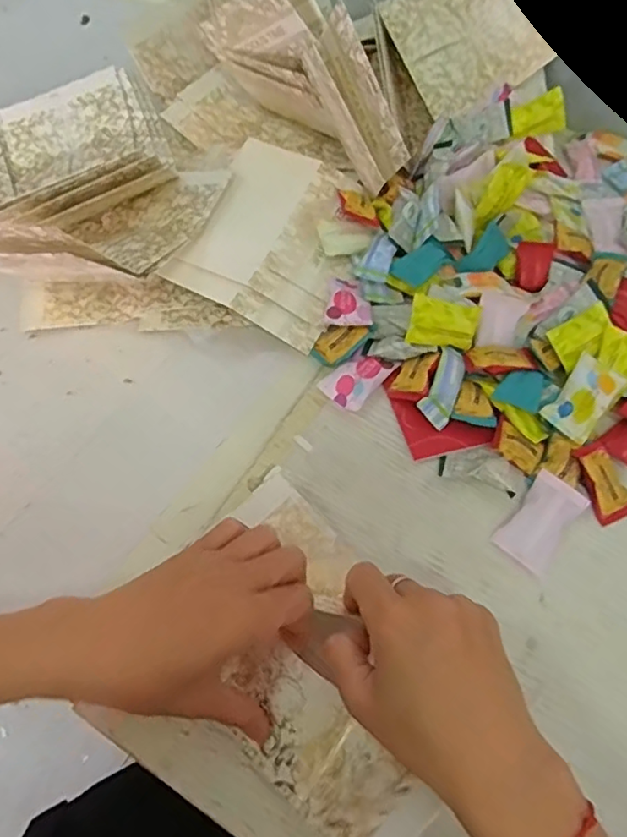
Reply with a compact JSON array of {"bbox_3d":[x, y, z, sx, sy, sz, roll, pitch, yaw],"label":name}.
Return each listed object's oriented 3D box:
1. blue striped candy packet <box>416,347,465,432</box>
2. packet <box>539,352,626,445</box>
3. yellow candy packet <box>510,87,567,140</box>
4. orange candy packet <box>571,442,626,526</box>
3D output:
[{"bbox_3d":[0.100,-0.024,0.441,0.024,0.020,0.064,23,63,13],"label":"blue striped candy packet"},{"bbox_3d":[0.198,-0.016,0.427,0.035,0.014,0.060,37,67,19],"label":"packet"},{"bbox_3d":[0.218,-0.295,0.570,0.056,0.035,0.004,-18,17,-3],"label":"yellow candy packet"},{"bbox_3d":[0.203,0.044,0.410,0.029,0.011,0.053,-21,82,-11],"label":"orange candy packet"}]

